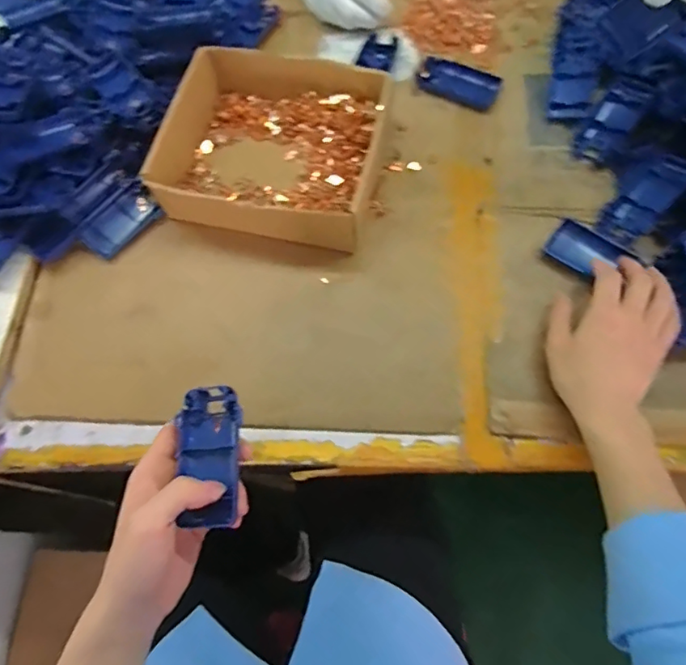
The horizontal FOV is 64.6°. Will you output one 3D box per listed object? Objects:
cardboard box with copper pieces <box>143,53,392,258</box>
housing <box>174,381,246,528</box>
[{"bbox_3d":[-0.068,-0.201,0.574,0.215,0.057,0.204,14,70,9],"label":"cardboard box with copper pieces"},{"bbox_3d":[-0.093,0.084,0.378,0.047,0.018,0.095,-6,69,0],"label":"housing"}]

